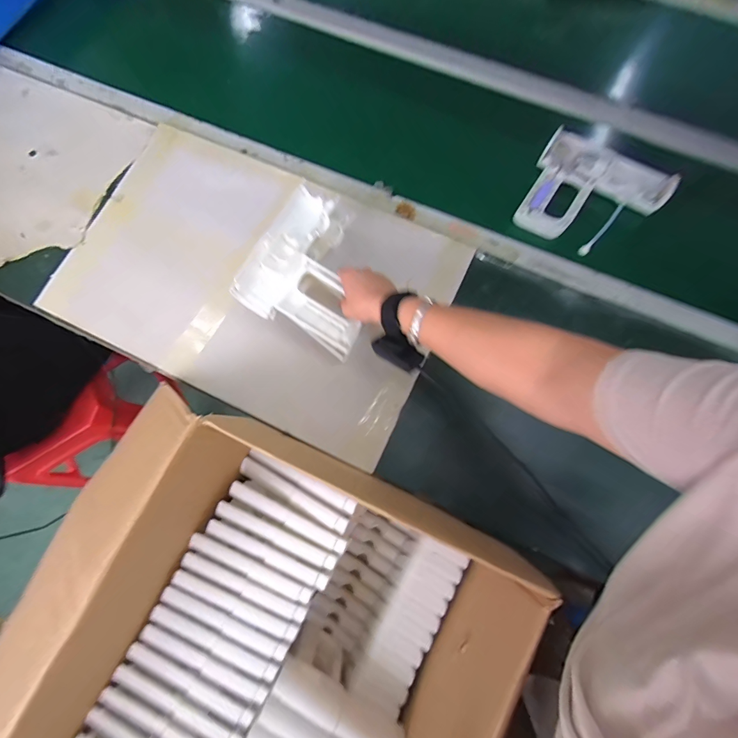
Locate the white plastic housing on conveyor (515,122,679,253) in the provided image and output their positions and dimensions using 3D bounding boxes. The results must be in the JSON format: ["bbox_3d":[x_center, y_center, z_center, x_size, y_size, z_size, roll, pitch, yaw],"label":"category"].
[{"bbox_3d":[0.380,-0.300,0.626,0.212,0.033,0.193,34,79,9],"label":"white plastic housing on conveyor"}]

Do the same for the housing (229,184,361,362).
[{"bbox_3d":[-0.072,-0.143,0.534,0.185,0.031,0.191,27,78,8],"label":"housing"}]

